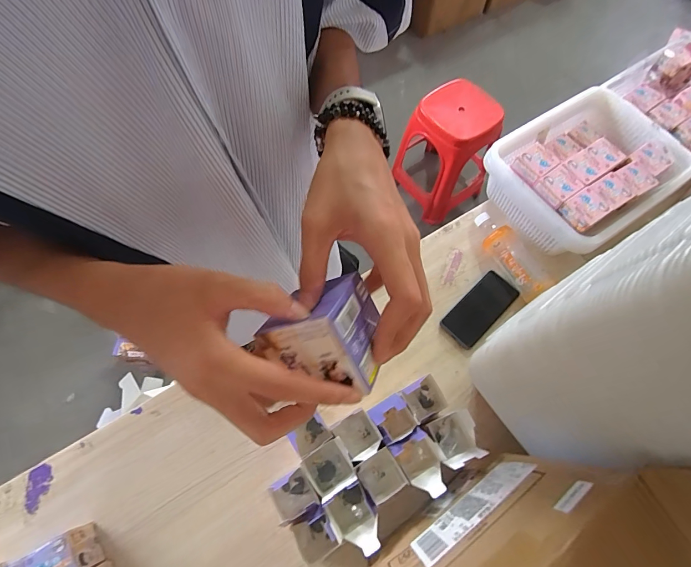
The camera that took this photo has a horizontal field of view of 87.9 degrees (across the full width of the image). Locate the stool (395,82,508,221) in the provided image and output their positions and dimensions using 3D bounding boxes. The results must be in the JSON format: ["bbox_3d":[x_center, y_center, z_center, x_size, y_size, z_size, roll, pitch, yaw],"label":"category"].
[{"bbox_3d":[0.445,-0.559,1.522,0.304,0.411,0.313,-42,75,-17],"label":"stool"}]

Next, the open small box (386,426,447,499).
[{"bbox_3d":[0.111,0.274,0.550,0.059,0.064,0.087,-30,72,-13],"label":"open small box"}]

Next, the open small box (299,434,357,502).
[{"bbox_3d":[-0.025,0.283,0.549,0.071,0.074,0.063,-31,72,-14],"label":"open small box"}]

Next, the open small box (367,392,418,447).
[{"bbox_3d":[0.076,0.214,0.567,0.063,0.073,0.063,-28,71,-13],"label":"open small box"}]

